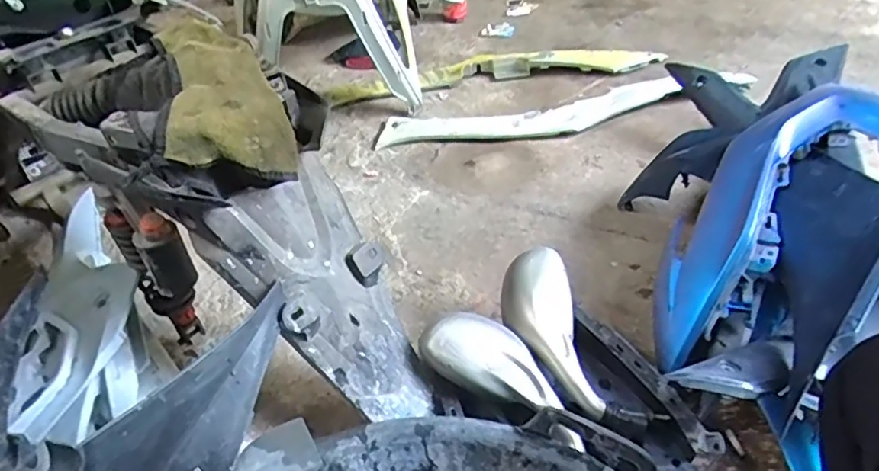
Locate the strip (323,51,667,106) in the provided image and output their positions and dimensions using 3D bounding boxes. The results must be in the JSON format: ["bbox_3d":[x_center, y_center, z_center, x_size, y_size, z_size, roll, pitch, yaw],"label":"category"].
[{"bbox_3d":[0.120,-0.405,1.494,0.819,0.047,0.135,-5,40,3],"label":"strip"}]

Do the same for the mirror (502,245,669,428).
[{"bbox_3d":[0.165,0.140,0.797,0.096,0.049,0.261,-22,66,-16],"label":"mirror"}]

